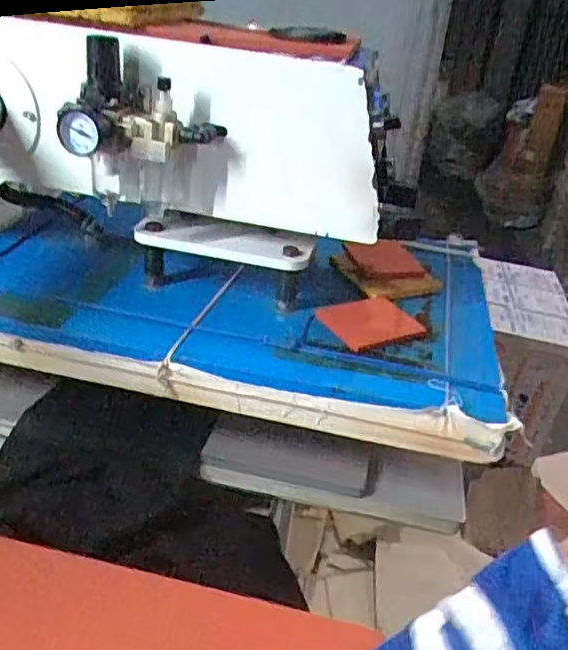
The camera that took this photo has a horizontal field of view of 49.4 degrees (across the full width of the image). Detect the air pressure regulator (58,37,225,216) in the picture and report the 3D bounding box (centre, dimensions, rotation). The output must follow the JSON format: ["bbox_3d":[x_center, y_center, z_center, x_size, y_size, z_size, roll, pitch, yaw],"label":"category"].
[{"bbox_3d":[-0.132,-0.199,0.564,0.143,0.104,0.070,-5,-3,-24],"label":"air pressure regulator"}]

